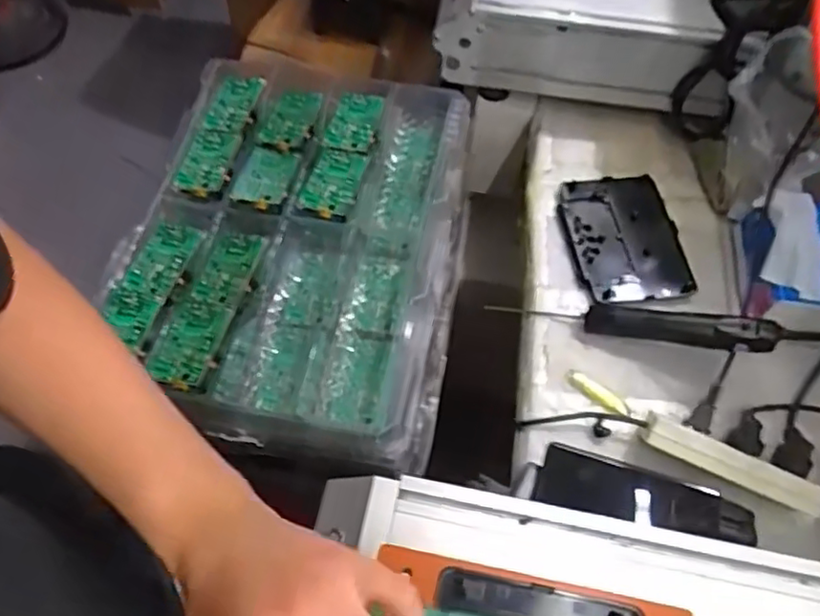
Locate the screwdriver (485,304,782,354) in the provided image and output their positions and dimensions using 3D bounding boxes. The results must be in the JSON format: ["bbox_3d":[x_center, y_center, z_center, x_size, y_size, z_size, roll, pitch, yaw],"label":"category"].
[{"bbox_3d":[0.249,0.017,0.727,0.304,0.029,0.033,6,57,18],"label":"screwdriver"}]

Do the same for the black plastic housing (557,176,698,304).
[{"bbox_3d":[0.266,-0.089,0.802,0.133,0.022,0.188,-6,59,-6],"label":"black plastic housing"}]

